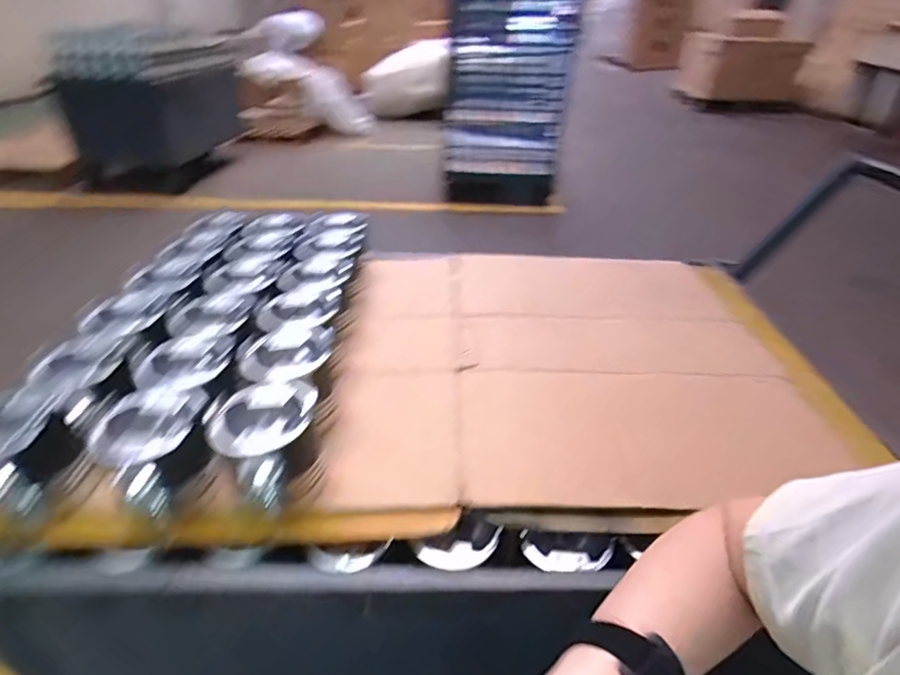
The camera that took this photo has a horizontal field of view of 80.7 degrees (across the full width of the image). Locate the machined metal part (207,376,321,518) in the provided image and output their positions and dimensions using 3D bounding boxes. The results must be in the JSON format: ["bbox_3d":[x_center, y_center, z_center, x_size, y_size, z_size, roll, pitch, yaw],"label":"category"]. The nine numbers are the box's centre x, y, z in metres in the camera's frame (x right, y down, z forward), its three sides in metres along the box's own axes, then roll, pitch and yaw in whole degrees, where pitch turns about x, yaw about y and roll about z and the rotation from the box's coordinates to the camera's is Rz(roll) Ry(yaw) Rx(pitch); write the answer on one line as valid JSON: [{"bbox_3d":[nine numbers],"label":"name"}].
[{"bbox_3d":[-0.187,0.115,0.554,0.099,0.094,0.099,1,34,-1],"label":"machined metal part"}]

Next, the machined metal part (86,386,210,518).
[{"bbox_3d":[-0.297,0.113,0.546,0.099,0.086,0.105,1,34,-1],"label":"machined metal part"}]

